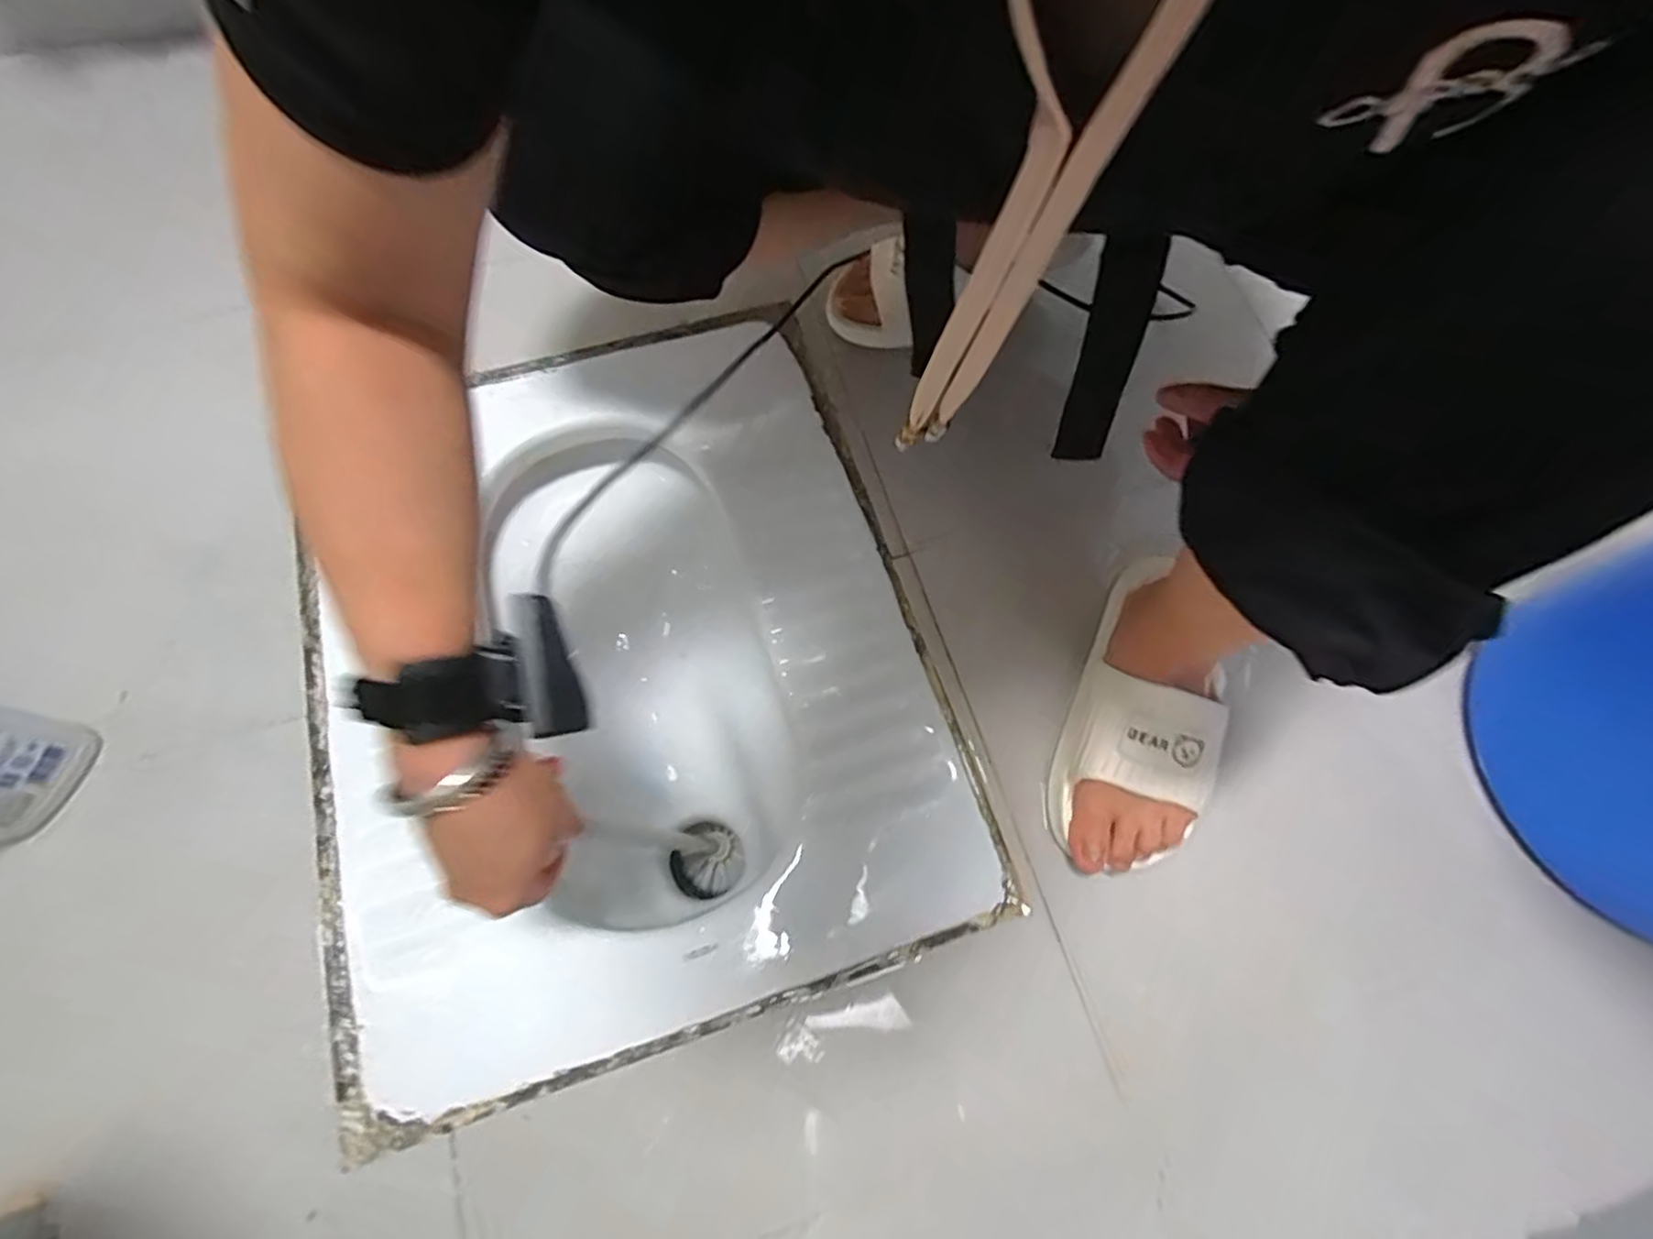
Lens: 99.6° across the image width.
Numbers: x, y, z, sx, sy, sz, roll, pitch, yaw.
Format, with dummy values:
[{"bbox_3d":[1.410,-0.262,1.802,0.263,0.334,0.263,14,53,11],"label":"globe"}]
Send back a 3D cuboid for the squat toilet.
[{"bbox_3d":[-0.157,0.058,0.629,0.441,0.212,0.523,-17,71,-11],"label":"squat toilet"}]

